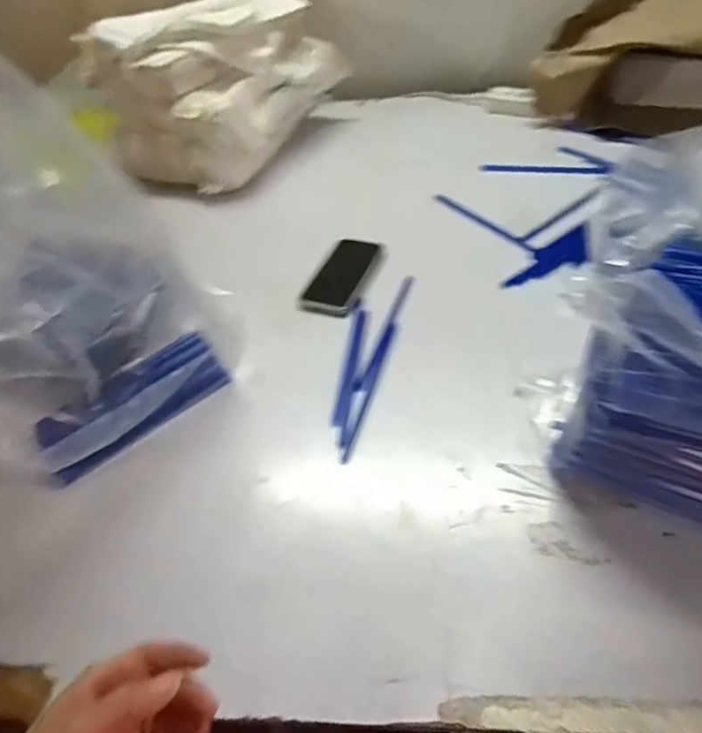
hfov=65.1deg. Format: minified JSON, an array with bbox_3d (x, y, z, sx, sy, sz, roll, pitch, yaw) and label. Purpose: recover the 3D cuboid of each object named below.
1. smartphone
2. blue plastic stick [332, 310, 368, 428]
[{"bbox_3d":[-0.008,-0.135,0.785,0.071,0.013,0.169,14,48,20],"label":"smartphone"},{"bbox_3d":[0.002,-0.003,0.669,0.016,0.010,0.187,3,45,11],"label":"blue plastic stick"}]

